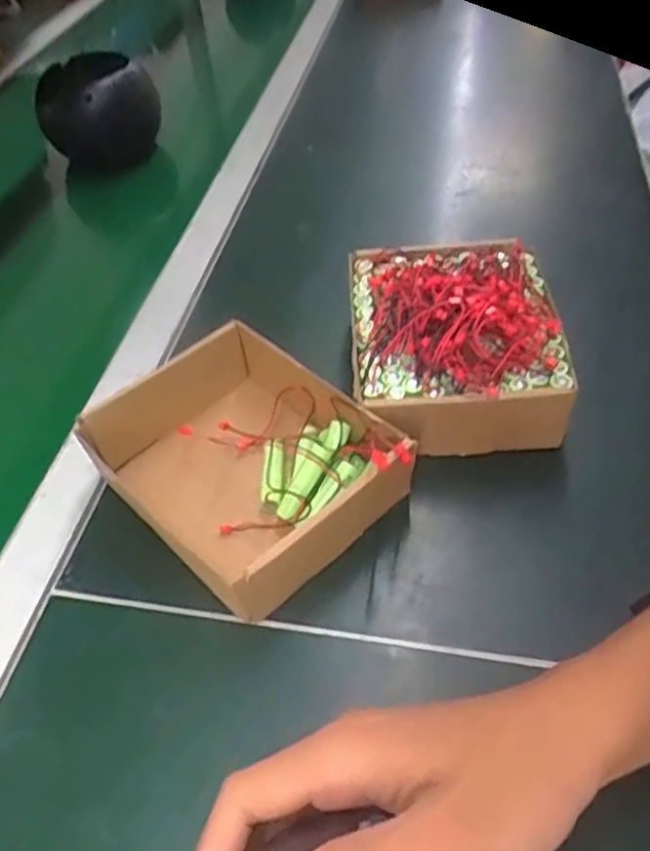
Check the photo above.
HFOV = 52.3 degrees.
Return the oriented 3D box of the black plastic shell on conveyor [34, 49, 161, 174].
[{"bbox_3d":[-0.257,-0.355,0.749,0.127,0.103,0.082,-22,50,-14],"label":"black plastic shell on conveyor"}]

